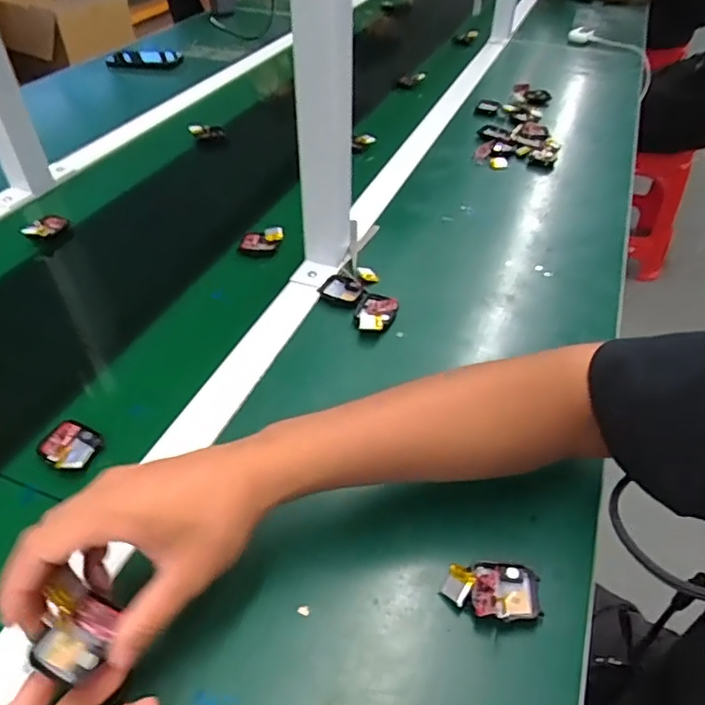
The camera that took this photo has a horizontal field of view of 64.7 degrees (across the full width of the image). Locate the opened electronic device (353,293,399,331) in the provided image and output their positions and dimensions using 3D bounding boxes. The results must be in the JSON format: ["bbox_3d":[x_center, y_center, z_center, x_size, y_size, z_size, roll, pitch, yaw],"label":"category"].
[{"bbox_3d":[0.024,-0.043,0.568,0.040,0.013,0.060,9,45,8],"label":"opened electronic device"}]

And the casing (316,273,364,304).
[{"bbox_3d":[-0.013,-0.069,0.599,0.044,0.012,0.038,24,49,21],"label":"casing"}]

